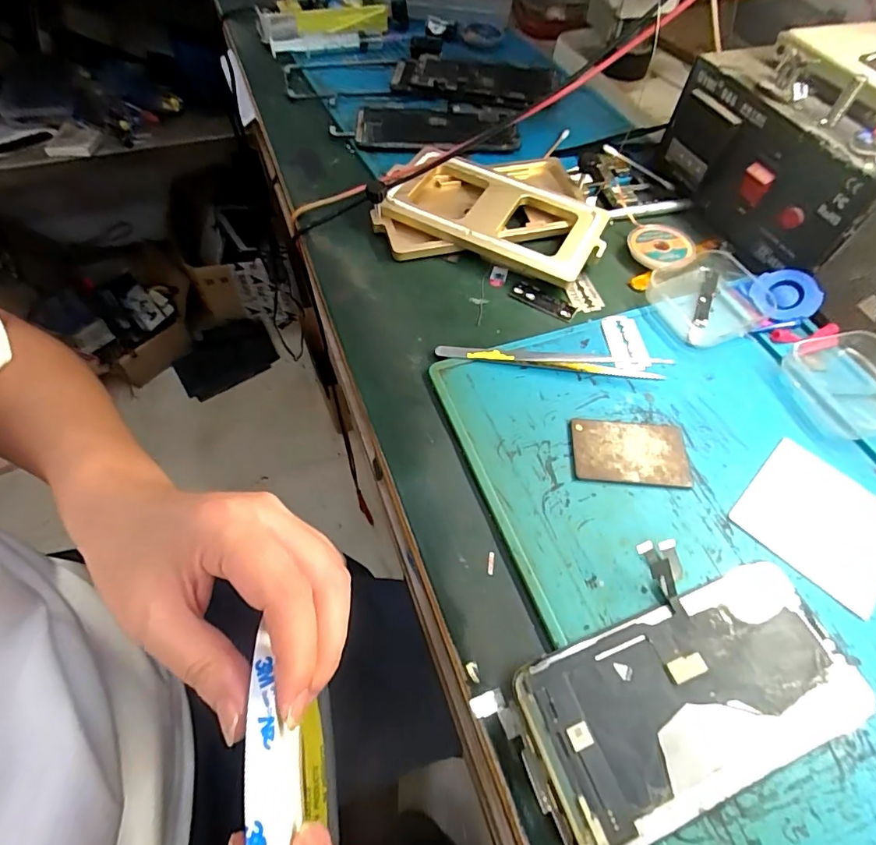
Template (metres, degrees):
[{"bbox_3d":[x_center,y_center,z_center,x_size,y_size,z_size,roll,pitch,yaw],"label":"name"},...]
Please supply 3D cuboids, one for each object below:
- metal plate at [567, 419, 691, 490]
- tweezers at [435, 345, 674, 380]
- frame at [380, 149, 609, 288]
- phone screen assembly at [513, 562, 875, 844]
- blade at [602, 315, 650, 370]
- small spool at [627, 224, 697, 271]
[{"bbox_3d":[0.102,0.015,0.256,0.060,0.004,0.037,4,58,2],"label":"metal plate"},{"bbox_3d":[0.067,-0.037,0.285,0.134,0.008,0.014,3,58,1],"label":"tweezers"},{"bbox_3d":[0.041,-0.149,0.340,0.151,0.013,0.077,26,68,9],"label":"frame"},{"bbox_3d":[0.102,0.109,0.193,0.141,0.008,0.066,-17,59,-11],"label":"phone screen assembly"},{"bbox_3d":[0.117,-0.050,0.297,0.022,0.004,0.042,0,58,0],"label":"blade"},{"bbox_3d":[0.158,-0.124,0.339,0.044,0.009,0.044,0,58,0],"label":"small spool"}]

